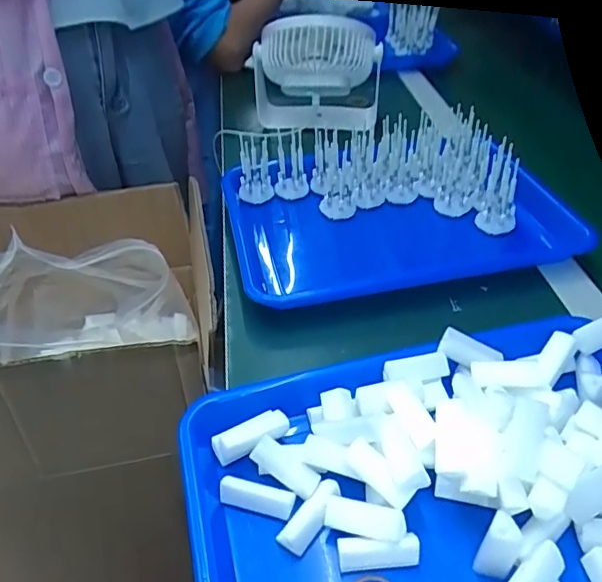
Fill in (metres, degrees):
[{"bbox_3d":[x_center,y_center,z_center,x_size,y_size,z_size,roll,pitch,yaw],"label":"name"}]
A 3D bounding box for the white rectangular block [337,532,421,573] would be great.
[{"bbox_3d":[0.045,0.148,0.318,0.046,0.016,0.014,-2,40,0],"label":"white rectangular block"}]

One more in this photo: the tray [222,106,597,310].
[{"bbox_3d":[0.087,-0.088,0.573,0.314,0.079,0.231,-10,41,-10],"label":"tray"}]

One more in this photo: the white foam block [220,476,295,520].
[{"bbox_3d":[-0.028,0.128,0.348,0.045,0.013,0.014,12,42,16],"label":"white foam block"}]

